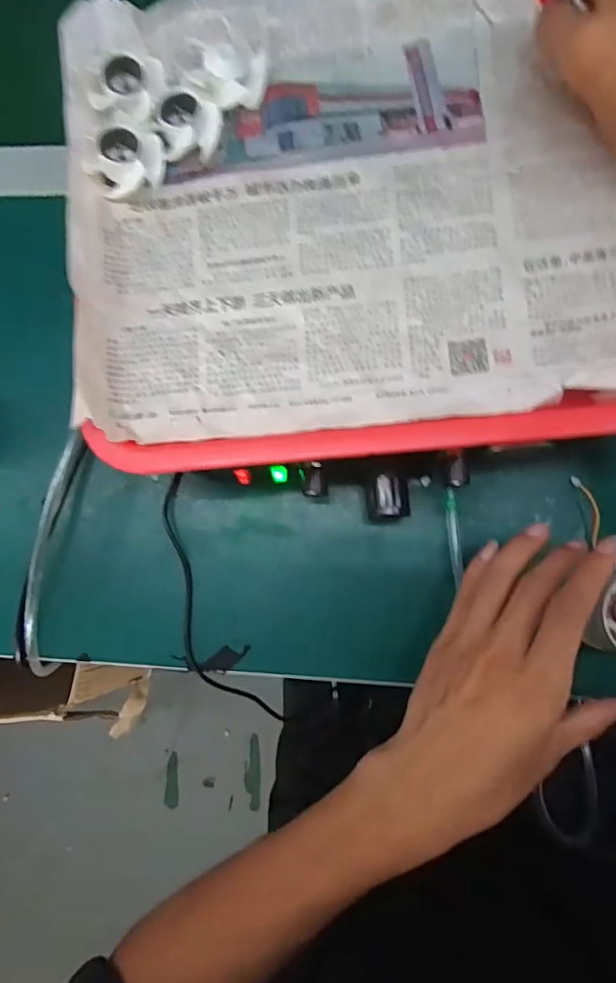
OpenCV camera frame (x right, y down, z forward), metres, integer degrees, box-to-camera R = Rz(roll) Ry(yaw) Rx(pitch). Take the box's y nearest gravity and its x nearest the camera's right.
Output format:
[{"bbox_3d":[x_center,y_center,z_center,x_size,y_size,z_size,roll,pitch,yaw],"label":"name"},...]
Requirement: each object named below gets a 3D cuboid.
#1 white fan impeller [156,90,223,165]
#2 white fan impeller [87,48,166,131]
[{"bbox_3d":[-0.068,-0.205,0.290,0.030,0.016,0.032,20,85,7],"label":"white fan impeller"},{"bbox_3d":[-0.101,-0.227,0.287,0.038,0.013,0.042,33,86,8],"label":"white fan impeller"}]

